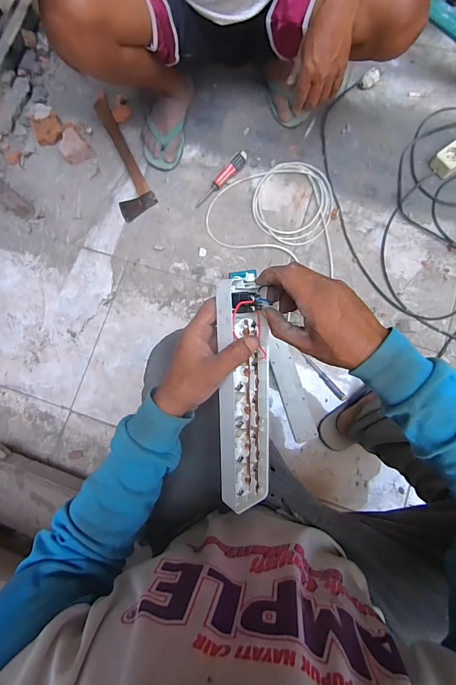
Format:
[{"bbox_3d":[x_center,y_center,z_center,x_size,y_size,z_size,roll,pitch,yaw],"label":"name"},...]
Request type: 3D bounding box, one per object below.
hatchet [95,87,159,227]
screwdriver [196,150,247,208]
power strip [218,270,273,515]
[{"bbox_3d":[-0.303,-0.501,0.958,0.095,0.023,0.359,-26,81,0],"label":"hatchet"},{"bbox_3d":[-0.016,-0.420,0.919,0.027,0.035,0.176,42,87,8],"label":"screwdriver"},{"bbox_3d":[0.023,0.063,0.408,0.059,0.019,0.275,-7,104,-27],"label":"power strip"}]

